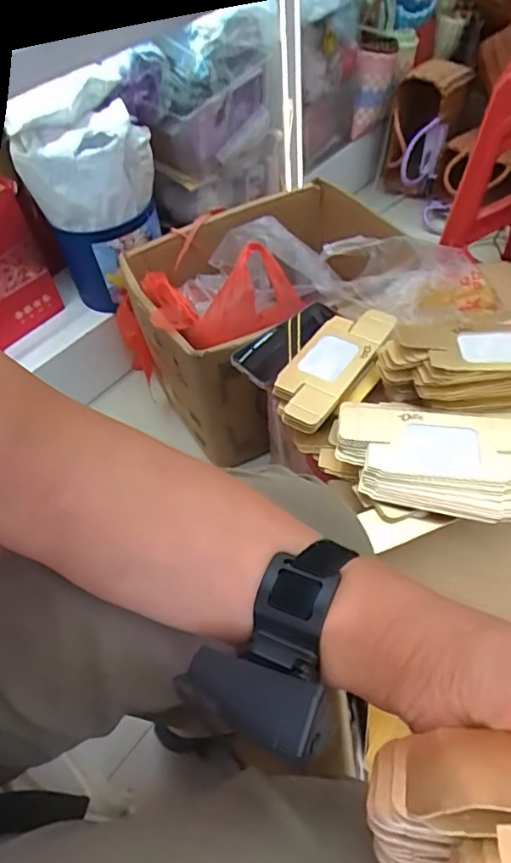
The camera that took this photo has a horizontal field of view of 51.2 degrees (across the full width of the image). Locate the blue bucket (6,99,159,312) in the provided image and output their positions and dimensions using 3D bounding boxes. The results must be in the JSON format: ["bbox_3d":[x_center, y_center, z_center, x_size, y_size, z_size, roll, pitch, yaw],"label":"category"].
[{"bbox_3d":[-0.283,-0.402,0.983,0.173,0.302,0.173,-3,51,4],"label":"blue bucket"}]

